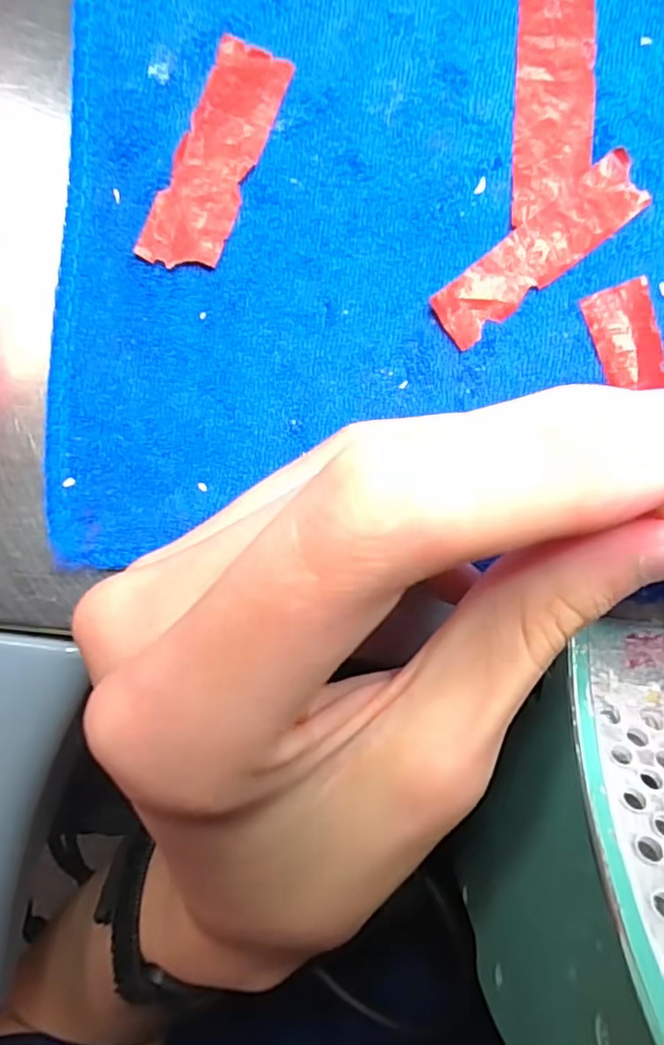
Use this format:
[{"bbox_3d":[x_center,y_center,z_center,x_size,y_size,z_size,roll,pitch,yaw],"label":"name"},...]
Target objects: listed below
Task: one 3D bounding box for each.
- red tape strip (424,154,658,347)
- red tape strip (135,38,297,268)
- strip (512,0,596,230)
[{"bbox_3d":[0.051,-0.067,0.148,0.058,0.004,0.015,-38,89,1],"label":"red tape strip"},{"bbox_3d":[-0.029,-0.090,0.149,0.019,0.004,0.058,22,89,-7],"label":"red tape strip"},{"bbox_3d":[0.055,-0.104,0.148,0.019,0.004,0.057,1,90,2],"label":"strip"}]

